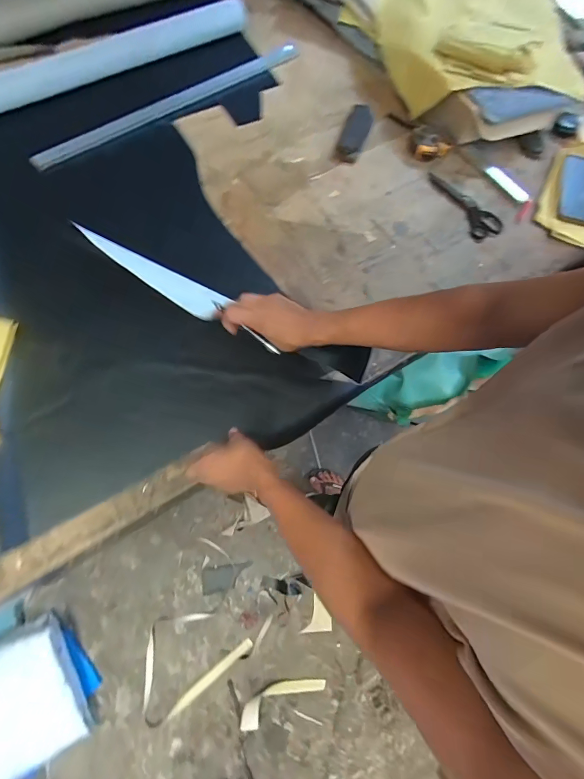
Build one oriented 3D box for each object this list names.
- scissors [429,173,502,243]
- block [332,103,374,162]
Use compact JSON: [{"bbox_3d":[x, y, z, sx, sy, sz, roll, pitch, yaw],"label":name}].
[{"bbox_3d":[0.382,-0.410,0.819,0.077,0.010,0.187,-28,78,-9],"label":"scissors"},{"bbox_3d":[0.143,-0.581,0.842,0.056,0.025,0.151,20,76,3],"label":"block"}]

